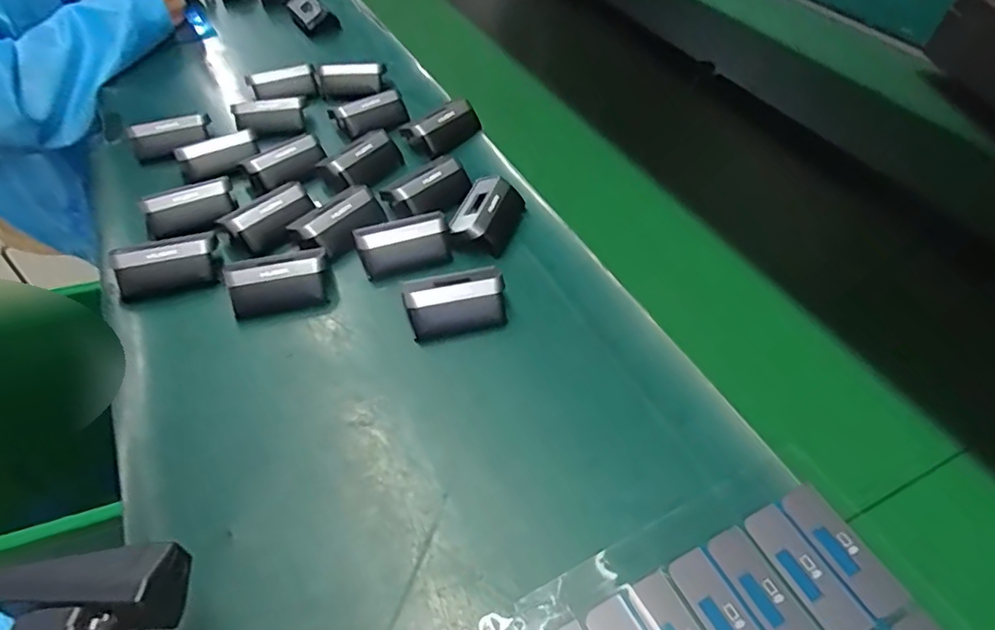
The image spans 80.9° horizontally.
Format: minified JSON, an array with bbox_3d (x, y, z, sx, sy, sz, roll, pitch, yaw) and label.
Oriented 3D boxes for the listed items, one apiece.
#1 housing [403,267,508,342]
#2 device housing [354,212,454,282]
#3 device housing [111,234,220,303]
[{"bbox_3d":[-0.029,-0.009,0.420,0.071,0.028,0.045,-12,49,-13],"label":"housing"},{"bbox_3d":[-0.073,-0.053,0.455,0.069,0.036,0.026,-10,49,-11],"label":"device housing"},{"bbox_3d":[-0.252,-0.037,0.443,0.071,0.035,0.032,-15,50,-15],"label":"device housing"}]

